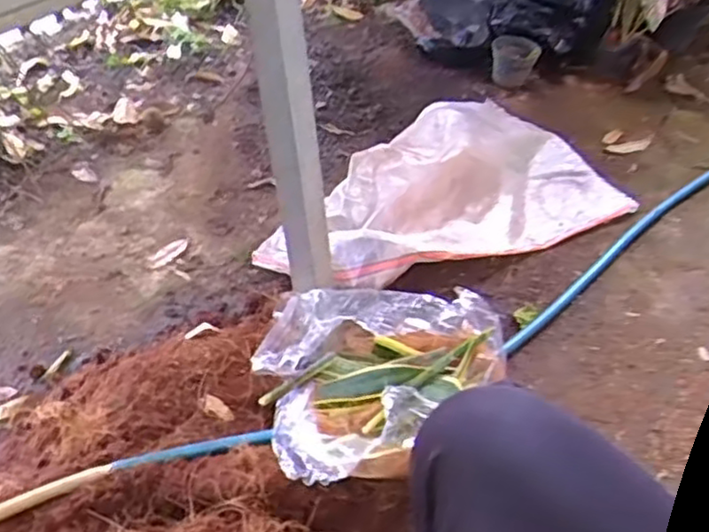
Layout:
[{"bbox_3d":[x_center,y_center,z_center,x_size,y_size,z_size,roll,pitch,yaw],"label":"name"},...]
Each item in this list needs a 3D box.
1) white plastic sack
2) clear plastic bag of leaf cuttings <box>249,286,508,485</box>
[{"bbox_3d":[0.156,-0.194,1.432,0.780,0.165,0.473,-20,44,-21],"label":"white plastic sack"},{"bbox_3d":[0.012,0.140,0.947,0.325,0.185,0.265,-29,48,-29],"label":"clear plastic bag of leaf cuttings"}]

